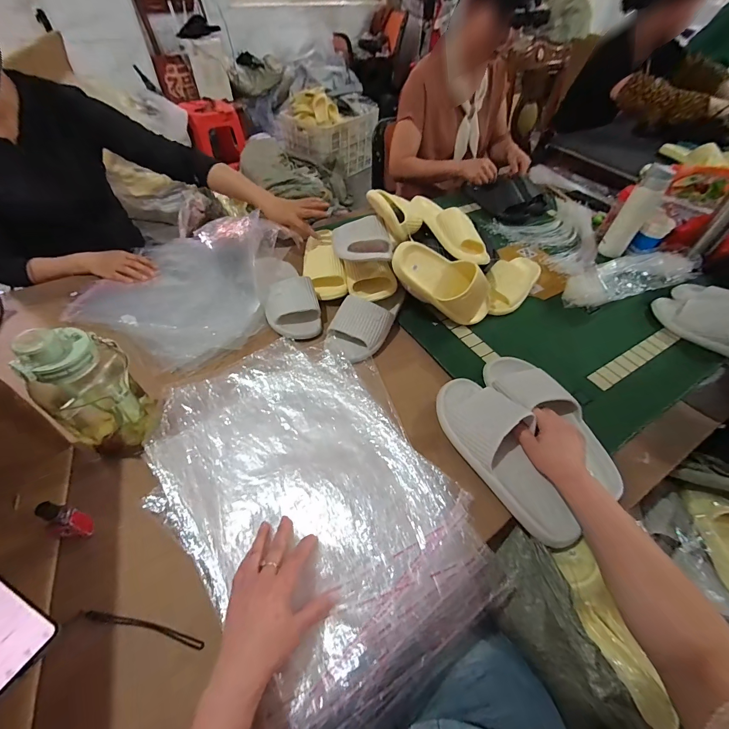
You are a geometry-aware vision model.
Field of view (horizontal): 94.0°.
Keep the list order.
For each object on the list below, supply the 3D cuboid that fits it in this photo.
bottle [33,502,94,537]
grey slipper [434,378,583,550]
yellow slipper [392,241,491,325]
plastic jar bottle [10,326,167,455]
[{"bbox_3d":[-0.372,0.194,0.423,0.027,0.080,0.032,19,52,13],"label":"bottle"},{"bbox_3d":[0.217,0.131,0.525,0.108,0.072,0.277,-19,61,-18],"label":"grey slipper"},{"bbox_3d":[0.168,-0.165,0.700,0.253,0.108,0.076,25,5,-18],"label":"yellow slipper"},{"bbox_3d":[-0.369,0.034,0.464,0.092,0.189,0.108,32,56,21],"label":"plastic jar bottle"}]

